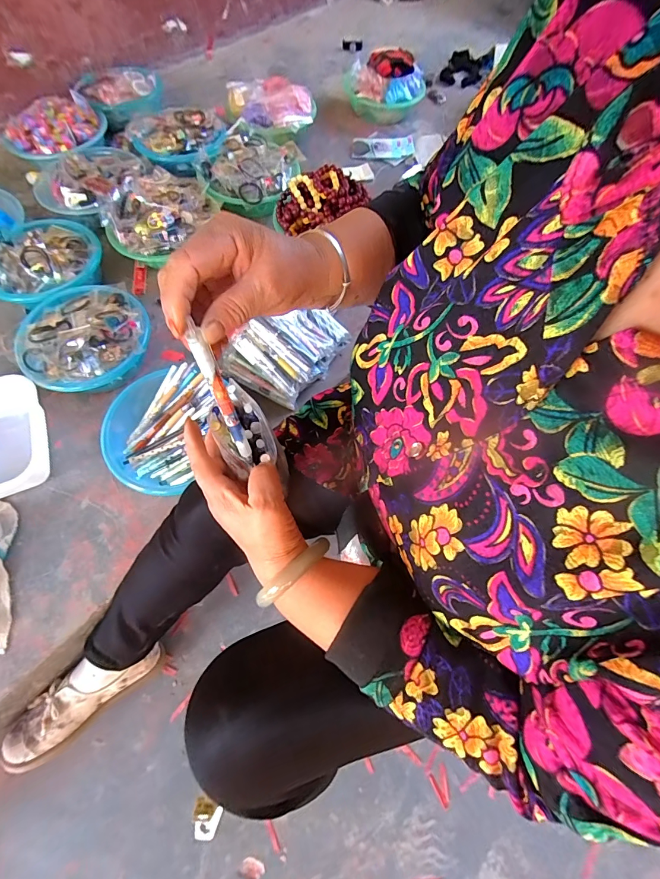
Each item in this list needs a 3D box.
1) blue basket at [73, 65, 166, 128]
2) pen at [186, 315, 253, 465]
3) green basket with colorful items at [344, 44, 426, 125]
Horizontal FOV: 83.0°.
[{"bbox_3d":[-0.565,-0.940,1.017,0.216,0.059,0.191,-18,67,-10],"label":"blue basket"},{"bbox_3d":[-0.077,-0.024,0.276,0.011,0.135,0.007,-24,51,-13],"label":"pen"},{"bbox_3d":[0.161,-1.037,1.072,0.233,0.117,0.187,4,65,0],"label":"green basket with colorful items"}]

